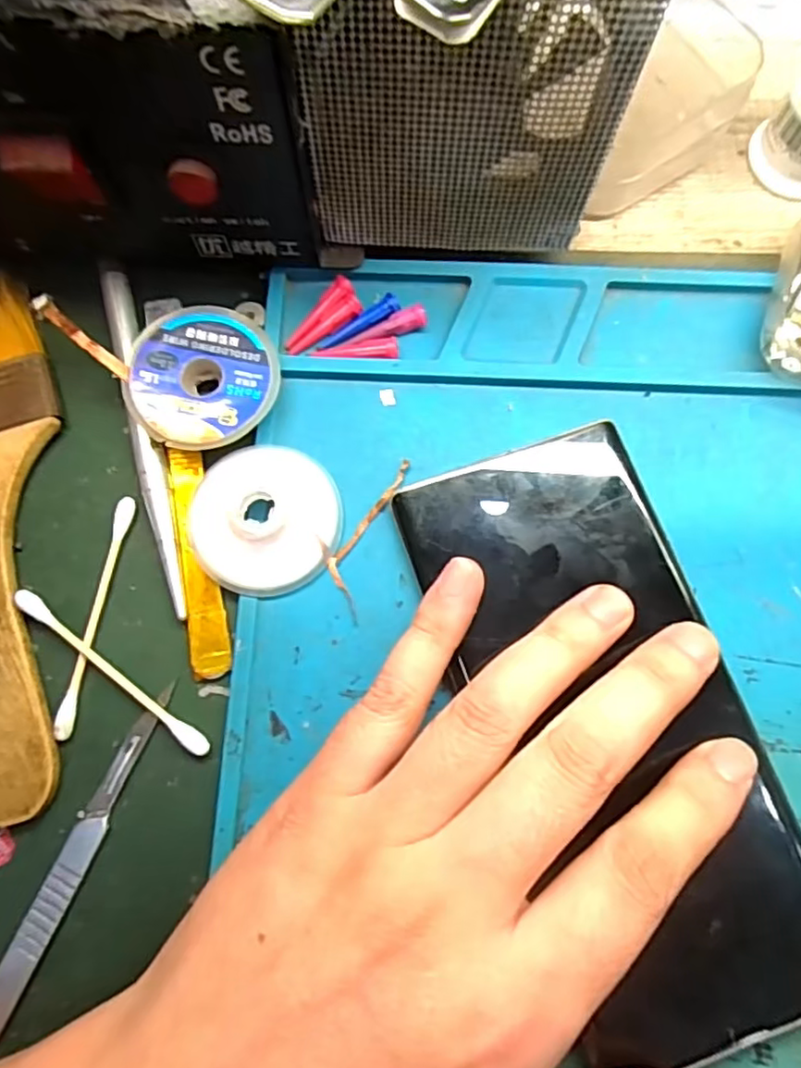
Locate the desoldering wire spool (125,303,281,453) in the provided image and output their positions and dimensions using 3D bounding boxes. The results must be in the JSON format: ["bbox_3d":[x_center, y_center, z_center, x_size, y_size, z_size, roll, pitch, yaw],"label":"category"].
[{"bbox_3d":[-0.061,-0.047,0.193,0.044,0.011,0.045,0,78,1],"label":"desoldering wire spool"}]

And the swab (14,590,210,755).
[{"bbox_3d":[-0.082,0.039,0.179,0.070,0.007,0.005,37,81,8],"label":"swab"}]

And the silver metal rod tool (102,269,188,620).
[{"bbox_3d":[-0.077,-0.030,0.193,0.007,0.008,0.112,-15,78,-2],"label":"silver metal rod tool"}]

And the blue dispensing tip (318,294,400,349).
[{"bbox_3d":[-0.013,-0.066,0.202,0.029,0.004,0.007,-34,79,-6],"label":"blue dispensing tip"}]

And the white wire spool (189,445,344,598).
[{"bbox_3d":[-0.038,-0.006,0.184,0.040,0.014,0.044,0,78,1],"label":"white wire spool"}]

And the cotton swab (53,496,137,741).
[{"bbox_3d":[-0.089,0.023,0.184,0.004,0.004,0.070,10,78,3],"label":"cotton swab"}]

